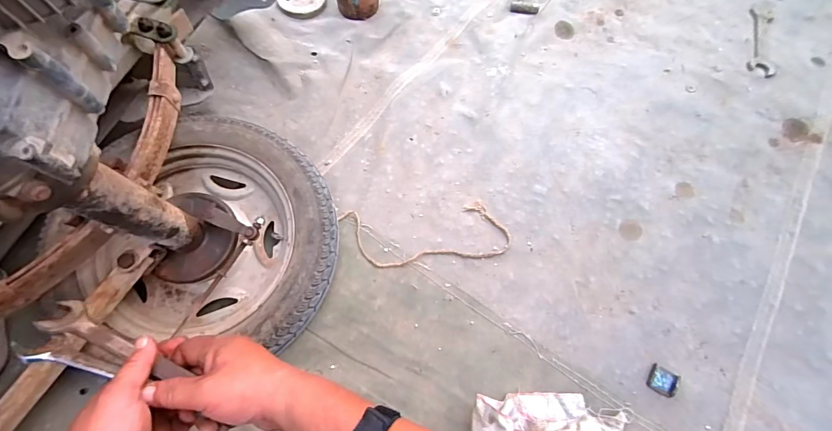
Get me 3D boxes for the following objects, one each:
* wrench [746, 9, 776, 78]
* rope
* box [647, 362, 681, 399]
[{"bbox_3d":[0.910,-0.460,0.994,0.060,0.022,0.273,20,66,6],"label":"wrench"},{"bbox_3d":[0.021,0.034,0.705,0.319,0.027,0.109,-4,66,-4],"label":"rope"},{"bbox_3d":[0.400,0.267,0.609,0.040,0.017,0.039,29,67,10],"label":"box"}]

